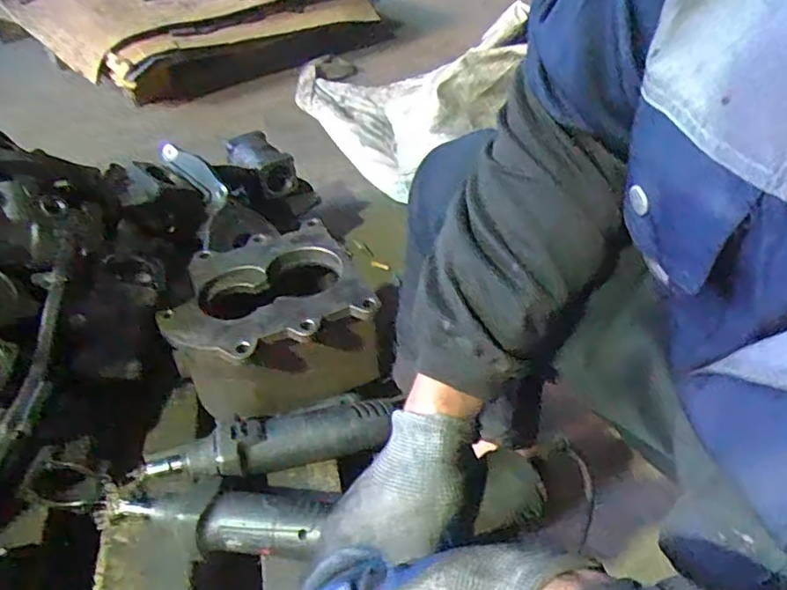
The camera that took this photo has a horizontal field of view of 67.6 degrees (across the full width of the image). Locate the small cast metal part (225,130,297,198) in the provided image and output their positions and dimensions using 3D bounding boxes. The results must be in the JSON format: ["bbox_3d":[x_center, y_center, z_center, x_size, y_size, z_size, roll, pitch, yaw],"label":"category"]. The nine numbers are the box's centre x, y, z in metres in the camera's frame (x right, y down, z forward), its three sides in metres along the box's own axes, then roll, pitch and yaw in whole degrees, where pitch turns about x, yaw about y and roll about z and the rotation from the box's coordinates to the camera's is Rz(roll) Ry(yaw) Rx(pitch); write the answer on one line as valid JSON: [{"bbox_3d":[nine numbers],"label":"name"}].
[{"bbox_3d":[-0.244,-0.241,1.083,0.080,0.078,0.124,-32,49,-30],"label":"small cast metal part"}]

